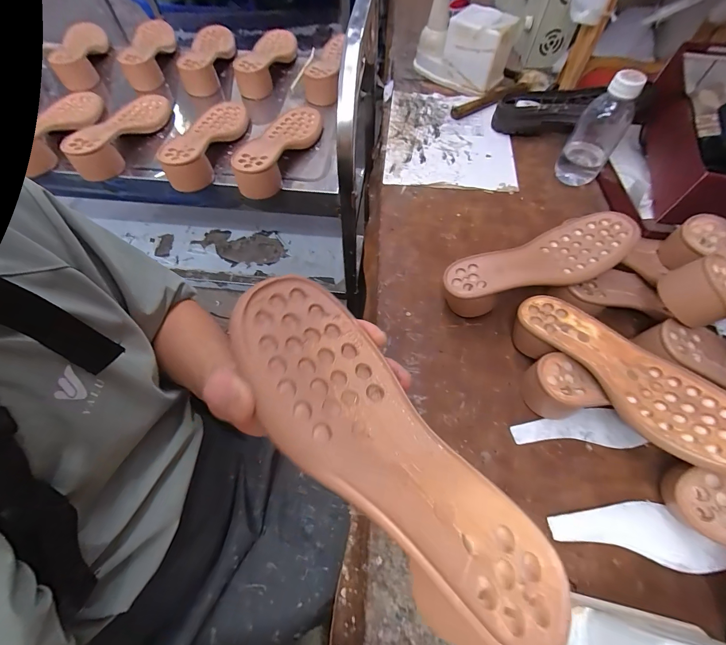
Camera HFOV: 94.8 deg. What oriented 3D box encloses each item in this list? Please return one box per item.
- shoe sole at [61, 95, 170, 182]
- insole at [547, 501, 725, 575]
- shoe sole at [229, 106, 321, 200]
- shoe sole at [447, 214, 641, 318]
[{"bbox_3d":[-0.426,-0.343,0.582,0.090,0.049,0.239,4,60,3],"label":"shoe sole"},{"bbox_3d":[0.271,0.204,0.330,0.165,0.009,0.052,11,61,7],"label":"insole"},{"bbox_3d":[-0.134,-0.302,0.548,0.090,0.045,0.241,10,62,5],"label":"shoe sole"},{"bbox_3d":[0.227,-0.069,0.441,0.241,0.081,0.093,-20,63,-10],"label":"shoe sole"}]

